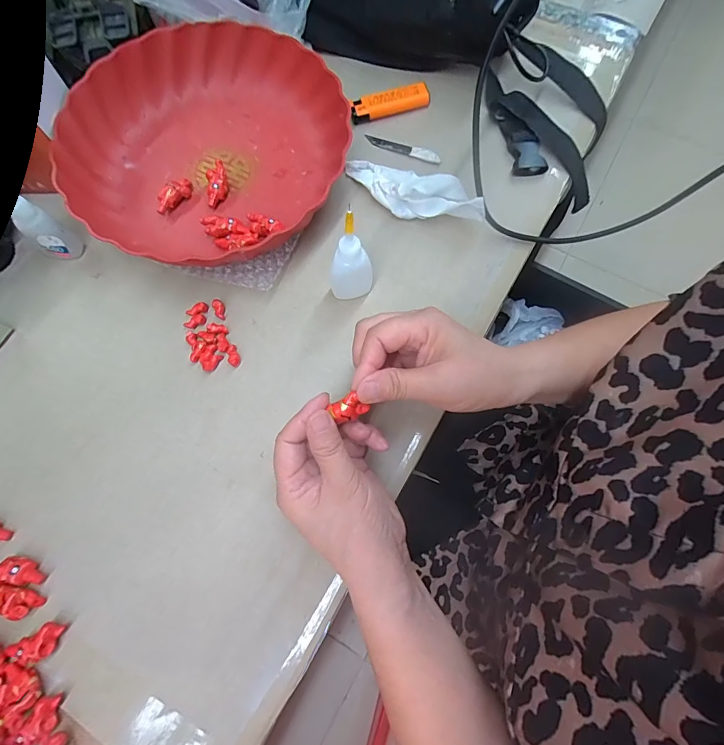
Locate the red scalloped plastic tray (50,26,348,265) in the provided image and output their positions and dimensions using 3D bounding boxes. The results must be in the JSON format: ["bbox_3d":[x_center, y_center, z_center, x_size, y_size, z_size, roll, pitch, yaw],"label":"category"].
[{"bbox_3d":[-0.138,-0.201,0.357,0.242,0.043,0.233,-41,78,-12],"label":"red scalloped plastic tray"}]

